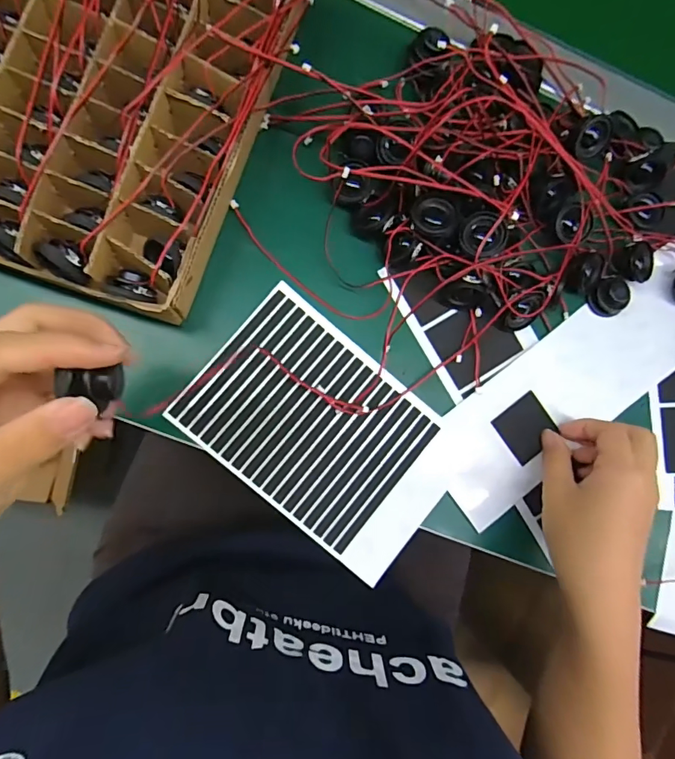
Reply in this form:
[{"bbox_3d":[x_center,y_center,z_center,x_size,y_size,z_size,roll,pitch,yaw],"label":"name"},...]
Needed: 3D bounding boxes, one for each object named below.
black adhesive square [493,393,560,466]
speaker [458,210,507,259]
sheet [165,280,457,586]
[{"bbox_3d":[0.137,0.035,0.330,0.040,0.004,0.039,-37,91,-9],"label":"black adhesive square"},{"bbox_3d":[0.094,-0.094,0.296,0.029,0.009,0.029,0,90,16],"label":"speaker"},{"bbox_3d":[-0.007,0.037,0.316,0.182,0.006,0.120,40,83,-3],"label":"sheet"}]

